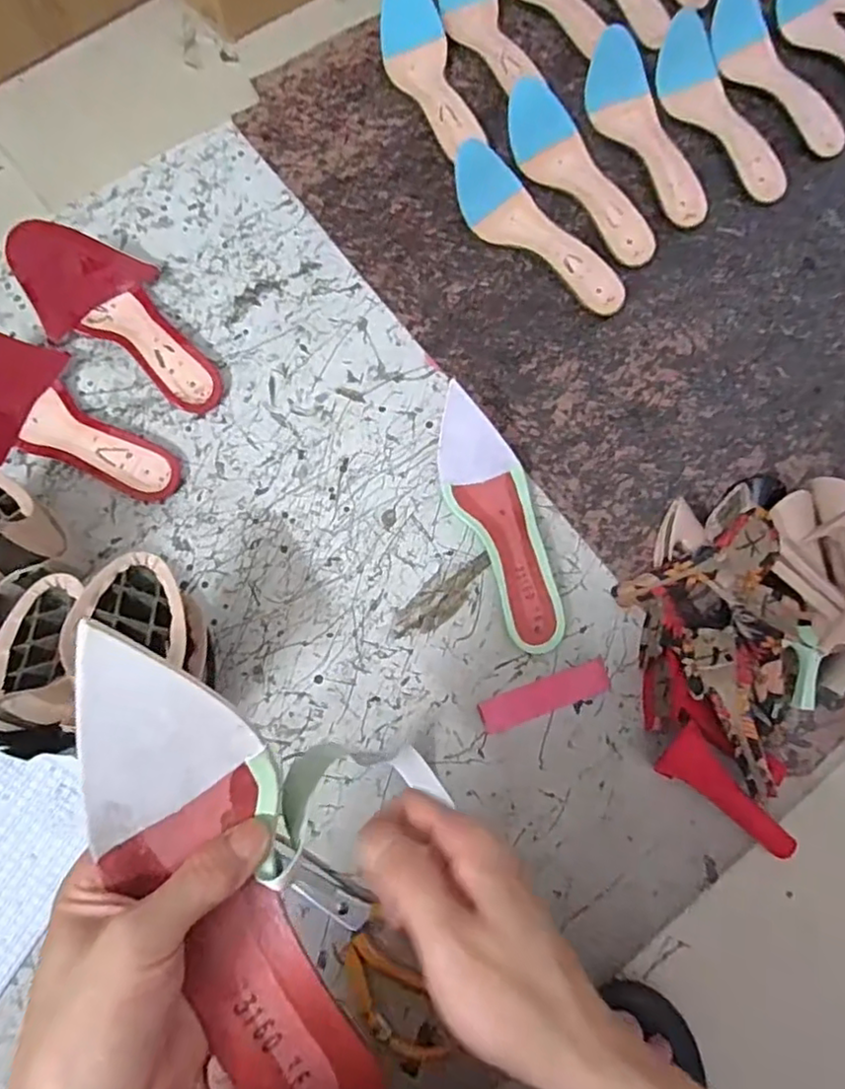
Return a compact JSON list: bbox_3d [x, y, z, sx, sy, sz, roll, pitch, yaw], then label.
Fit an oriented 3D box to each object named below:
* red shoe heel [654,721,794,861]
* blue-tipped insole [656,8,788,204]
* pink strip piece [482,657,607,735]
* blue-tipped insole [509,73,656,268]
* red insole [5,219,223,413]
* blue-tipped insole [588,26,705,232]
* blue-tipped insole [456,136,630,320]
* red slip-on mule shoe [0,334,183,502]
[{"bbox_3d":[0.243,0.207,0.506,0.038,0.036,0.123,-40,79,-11],"label":"red shoe heel"},{"bbox_3d":[0.337,-0.480,0.683,0.084,0.056,0.211,-39,79,-11],"label":"blue-tipped insole"},{"bbox_3d":[0.107,0.132,0.542,0.116,0.004,0.027,-20,76,-7],"label":"pink strip piece"},{"bbox_3d":[0.172,-0.391,0.656,0.076,0.054,0.216,-39,79,-11],"label":"blue-tipped insole"},{"bbox_3d":[-0.282,-0.219,0.601,0.221,0.056,0.113,40,77,-4],"label":"red insole"},{"bbox_3d":[0.246,-0.451,0.673,0.067,0.049,0.228,-25,77,-8],"label":"blue-tipped insole"},{"bbox_3d":[0.125,-0.323,0.638,0.213,0.057,0.068,36,77,8],"label":"blue-tipped insole"},{"bbox_3d":[-0.334,-0.110,0.567,0.229,0.058,0.112,33,76,7],"label":"red slip-on mule shoe"}]

